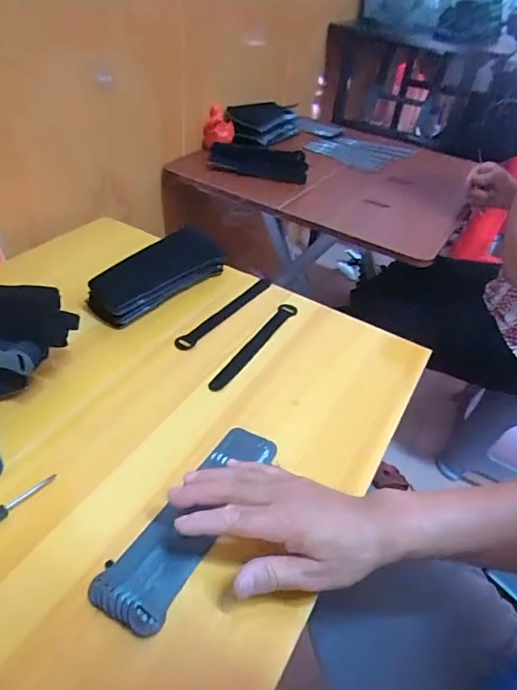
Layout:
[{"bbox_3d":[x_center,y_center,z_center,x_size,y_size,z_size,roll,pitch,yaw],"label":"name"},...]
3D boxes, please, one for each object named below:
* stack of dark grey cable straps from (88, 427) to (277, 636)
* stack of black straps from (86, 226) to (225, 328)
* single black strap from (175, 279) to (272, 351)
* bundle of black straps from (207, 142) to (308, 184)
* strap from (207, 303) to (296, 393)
[{"bbox_3d":[-0.058,0.148,0.404,0.062,0.011,0.201,25,44,18],"label":"stack of dark grey cable straps"},{"bbox_3d":[-0.138,-0.101,0.636,0.071,0.054,0.208,35,49,27],"label":"stack of black straps"},{"bbox_3d":[-0.042,-0.050,0.629,0.024,0.006,0.199,29,47,22],"label":"single black strap"},{"bbox_3d":[-0.002,-0.375,0.923,0.203,0.057,0.055,1,43,-7],"label":"bundle of black straps"},{"bbox_3d":[-0.002,-0.003,0.584,0.021,0.005,0.197,26,45,19],"label":"strap"}]

